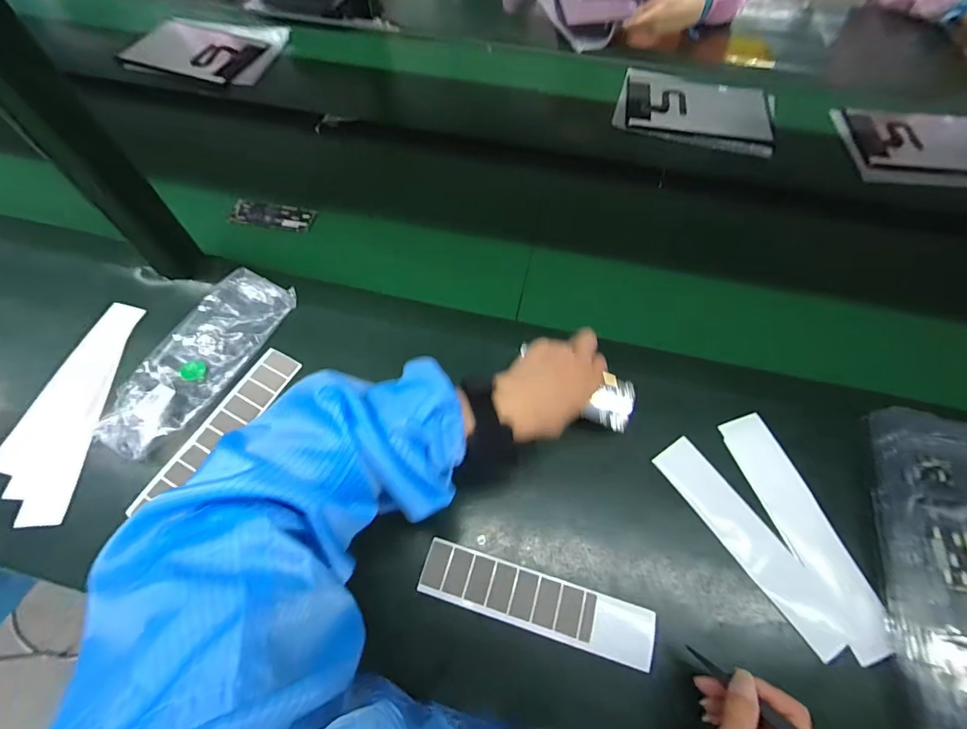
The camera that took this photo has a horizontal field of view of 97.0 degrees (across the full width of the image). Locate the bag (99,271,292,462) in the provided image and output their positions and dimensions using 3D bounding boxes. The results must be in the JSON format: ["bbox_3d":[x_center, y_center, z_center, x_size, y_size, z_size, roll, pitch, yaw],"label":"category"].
[{"bbox_3d":[-0.334,-0.009,0.506,0.103,0.023,0.244,26,64,13],"label":"bag"}]

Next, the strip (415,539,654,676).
[{"bbox_3d":[0.048,0.220,0.399,0.214,0.004,0.045,16,64,8],"label":"strip"}]

